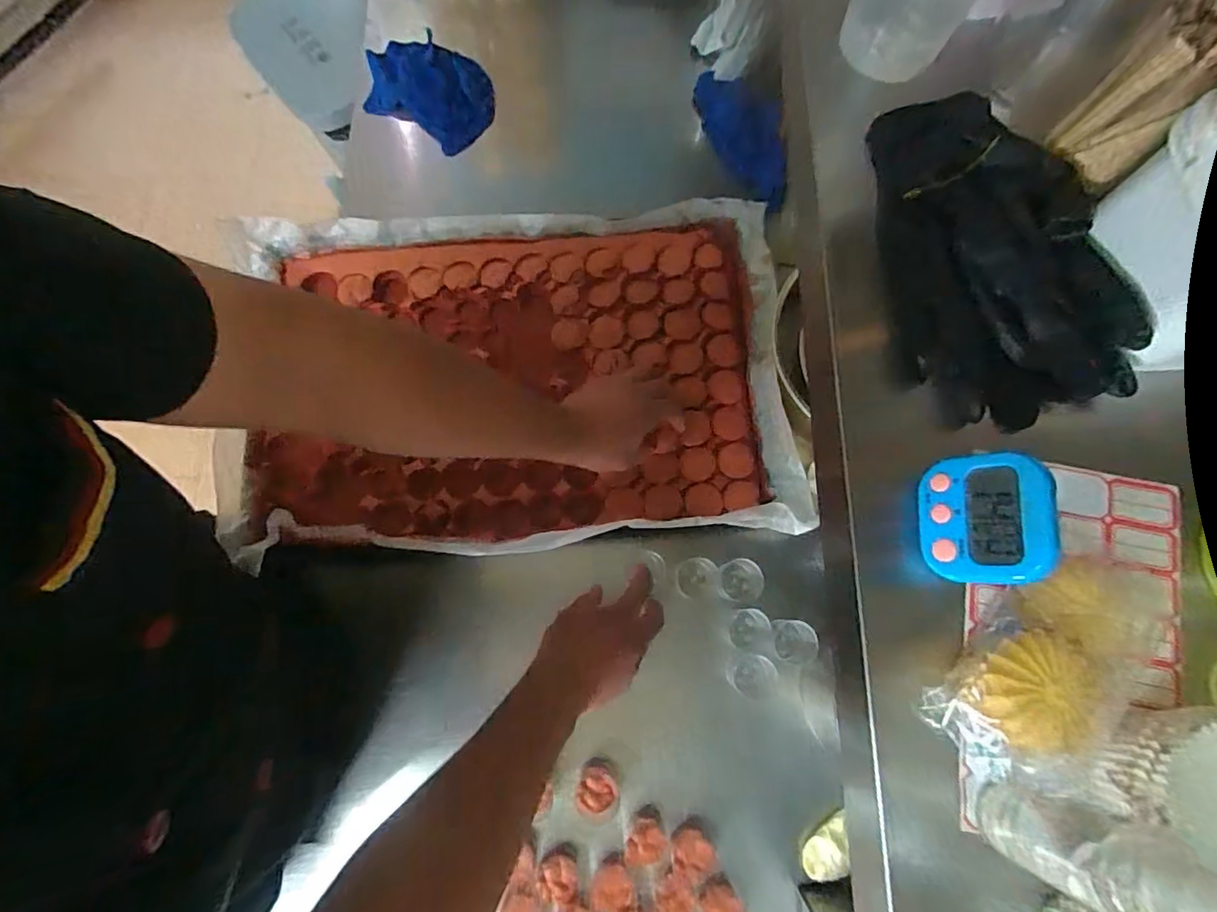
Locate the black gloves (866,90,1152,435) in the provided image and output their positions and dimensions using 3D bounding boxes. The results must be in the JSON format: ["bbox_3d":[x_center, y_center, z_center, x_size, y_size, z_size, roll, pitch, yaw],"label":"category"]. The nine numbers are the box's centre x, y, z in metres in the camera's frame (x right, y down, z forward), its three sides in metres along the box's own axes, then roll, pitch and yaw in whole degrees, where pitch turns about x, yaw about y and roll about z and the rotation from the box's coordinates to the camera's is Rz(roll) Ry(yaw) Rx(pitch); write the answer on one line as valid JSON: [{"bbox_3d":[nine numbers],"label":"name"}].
[{"bbox_3d":[0.249,-0.133,0.363,0.112,0.047,0.227,-5,77,-1],"label":"black gloves"}]

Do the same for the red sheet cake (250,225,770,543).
[{"bbox_3d":[-0.113,-0.093,0.658,0.556,0.031,0.368,-4,77,-1],"label":"red sheet cake"}]

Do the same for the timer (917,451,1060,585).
[{"bbox_3d":[0.201,0.034,0.299,0.060,0.014,0.067,-7,73,43],"label":"timer"}]

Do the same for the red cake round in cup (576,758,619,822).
[{"bbox_3d":[-0.011,0.344,0.575,0.042,0.024,0.052,1,77,1],"label":"red cake round in cup"}]

